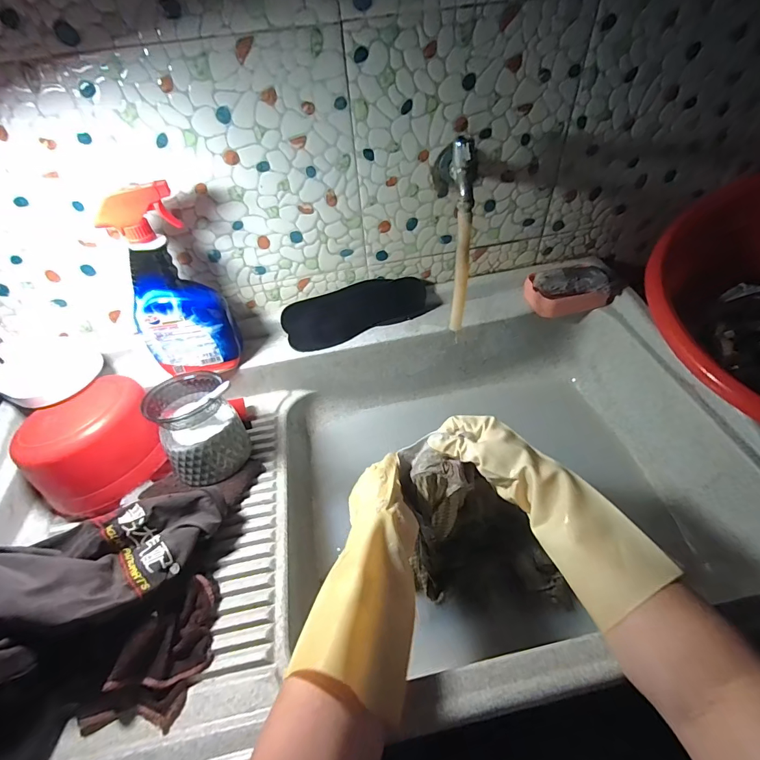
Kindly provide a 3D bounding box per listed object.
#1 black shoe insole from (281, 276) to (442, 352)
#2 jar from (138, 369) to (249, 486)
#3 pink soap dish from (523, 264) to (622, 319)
[{"bbox_3d":[-0.038,-0.117,0.662,0.238,0.015,0.085,-19,85,-5],"label":"black shoe insole"},{"bbox_3d":[-0.243,0.054,0.533,0.098,0.127,0.123,-26,51,-18],"label":"jar"},{"bbox_3d":[0.316,-0.150,0.661,0.128,0.068,0.089,-13,48,-6],"label":"pink soap dish"}]

